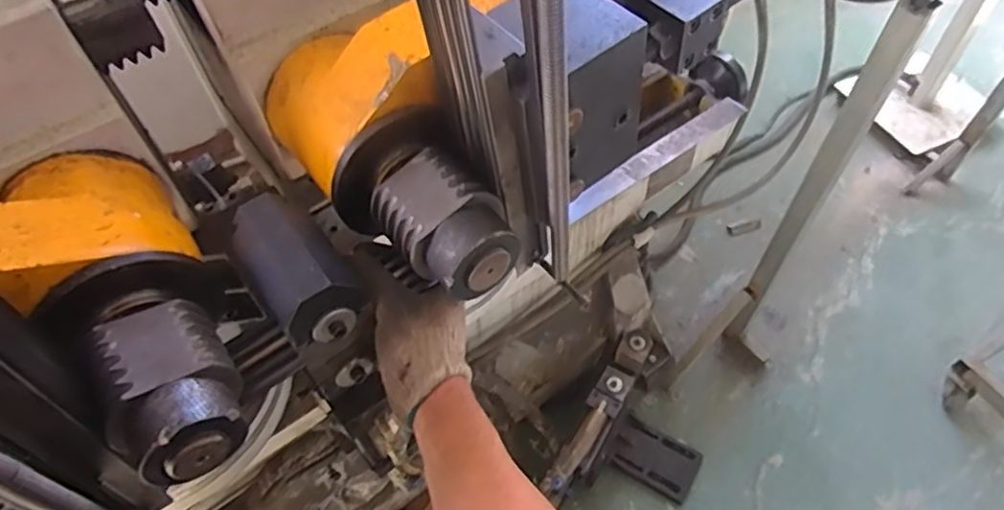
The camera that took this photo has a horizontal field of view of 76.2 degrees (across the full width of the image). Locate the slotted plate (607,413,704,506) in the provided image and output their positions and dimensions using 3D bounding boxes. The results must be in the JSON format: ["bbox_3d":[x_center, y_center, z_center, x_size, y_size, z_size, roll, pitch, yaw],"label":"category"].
[{"bbox_3d":[0.362,0.478,1.511,0.200,0.025,0.129,26,60,20],"label":"slotted plate"}]

